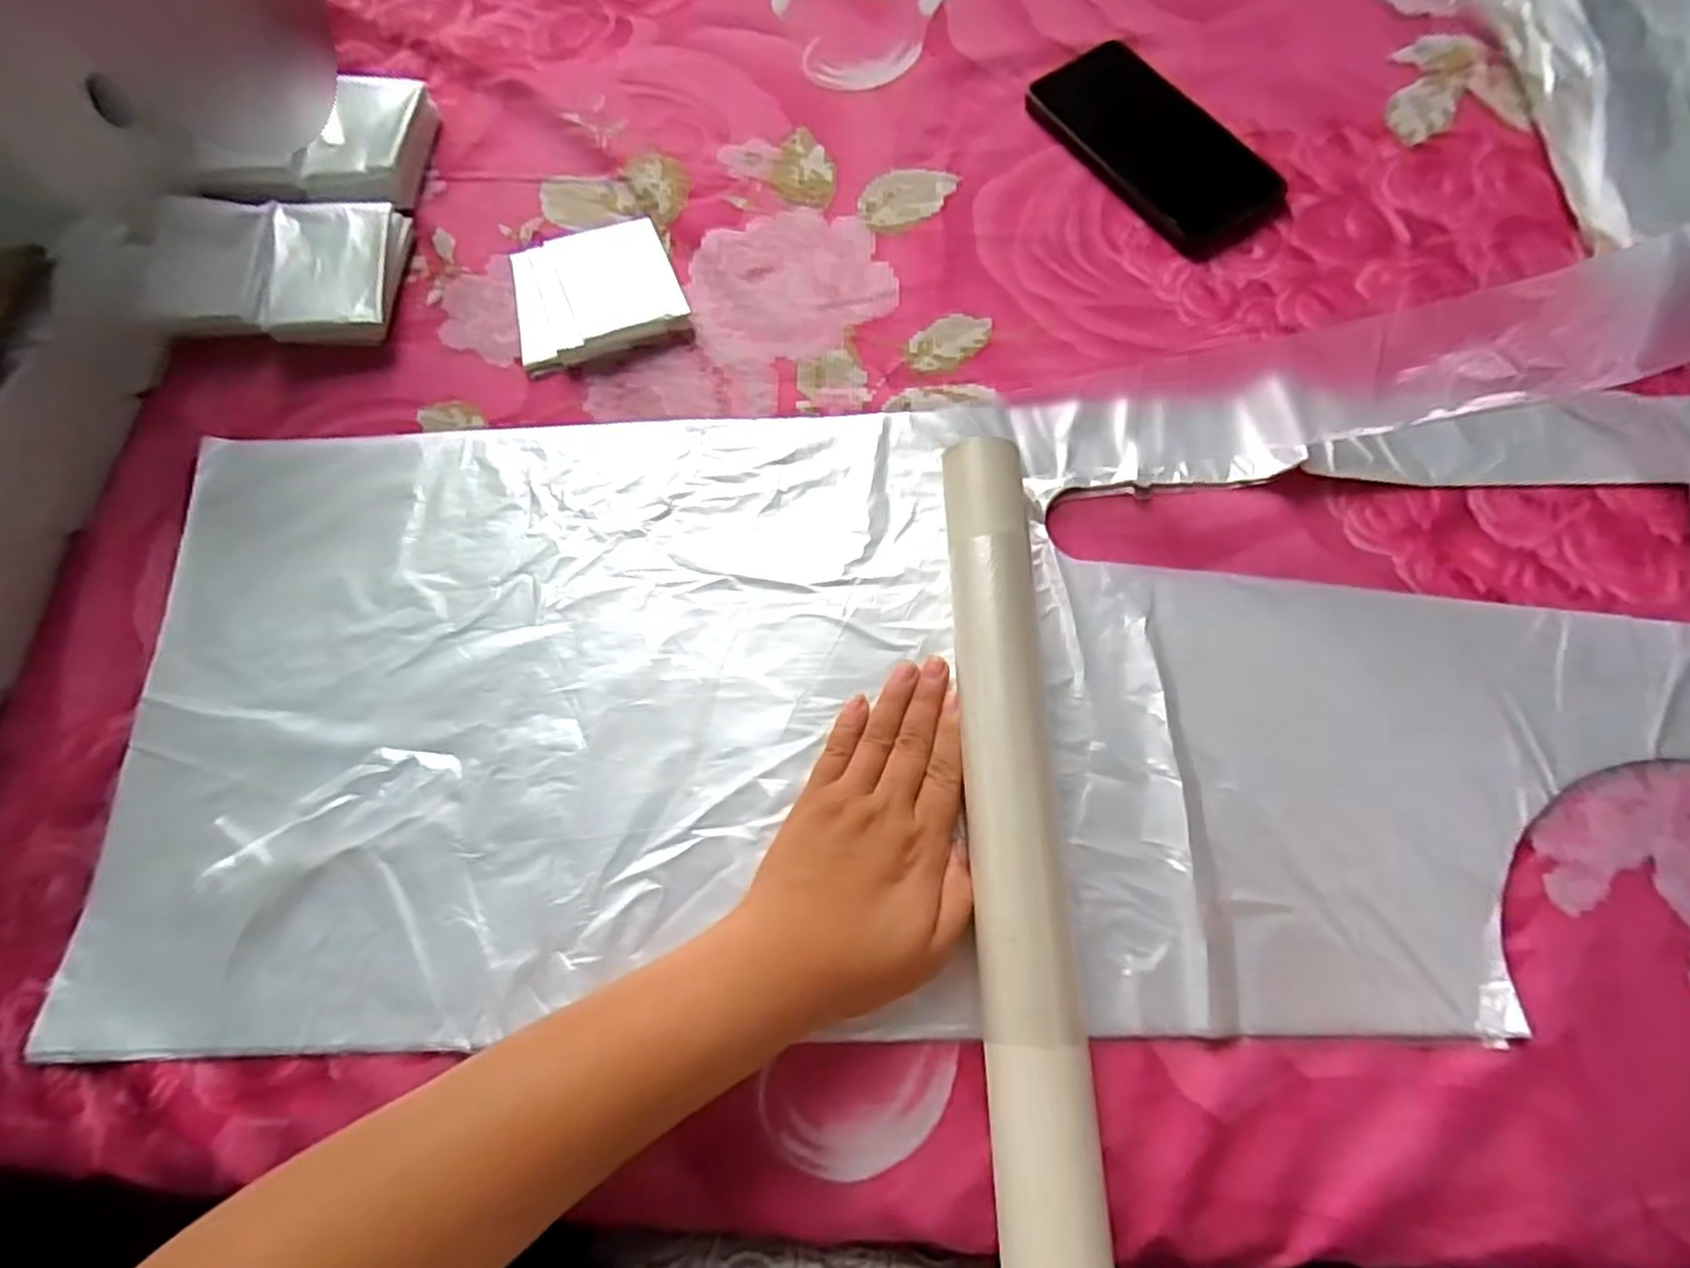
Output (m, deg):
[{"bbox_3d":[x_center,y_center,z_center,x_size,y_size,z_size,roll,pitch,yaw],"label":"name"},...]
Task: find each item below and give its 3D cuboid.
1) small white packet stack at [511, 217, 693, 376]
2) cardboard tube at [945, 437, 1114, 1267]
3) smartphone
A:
[{"bbox_3d":[-0.150,-0.202,0.450,0.097,0.014,0.082,-22,72,-5],"label":"small white packet stack"},{"bbox_3d":[0.075,0.080,0.324,0.042,0.034,0.355,-2,70,2],"label":"cardboard tube"},{"bbox_3d":[0.189,-0.302,0.469,0.070,0.015,0.162,-34,73,-9],"label":"smartphone"}]

